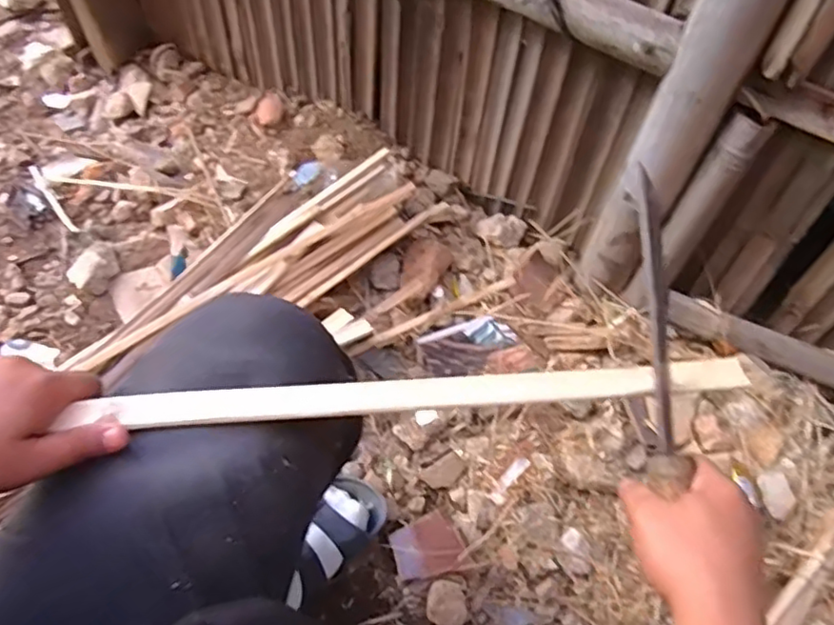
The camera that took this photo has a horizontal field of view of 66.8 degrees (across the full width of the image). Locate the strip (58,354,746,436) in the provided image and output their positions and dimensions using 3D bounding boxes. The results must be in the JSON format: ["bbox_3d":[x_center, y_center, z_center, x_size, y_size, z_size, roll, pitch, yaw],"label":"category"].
[{"bbox_3d":[0.009,0.061,0.455,0.480,0.012,0.028,-3,61,-7],"label":"strip"}]

